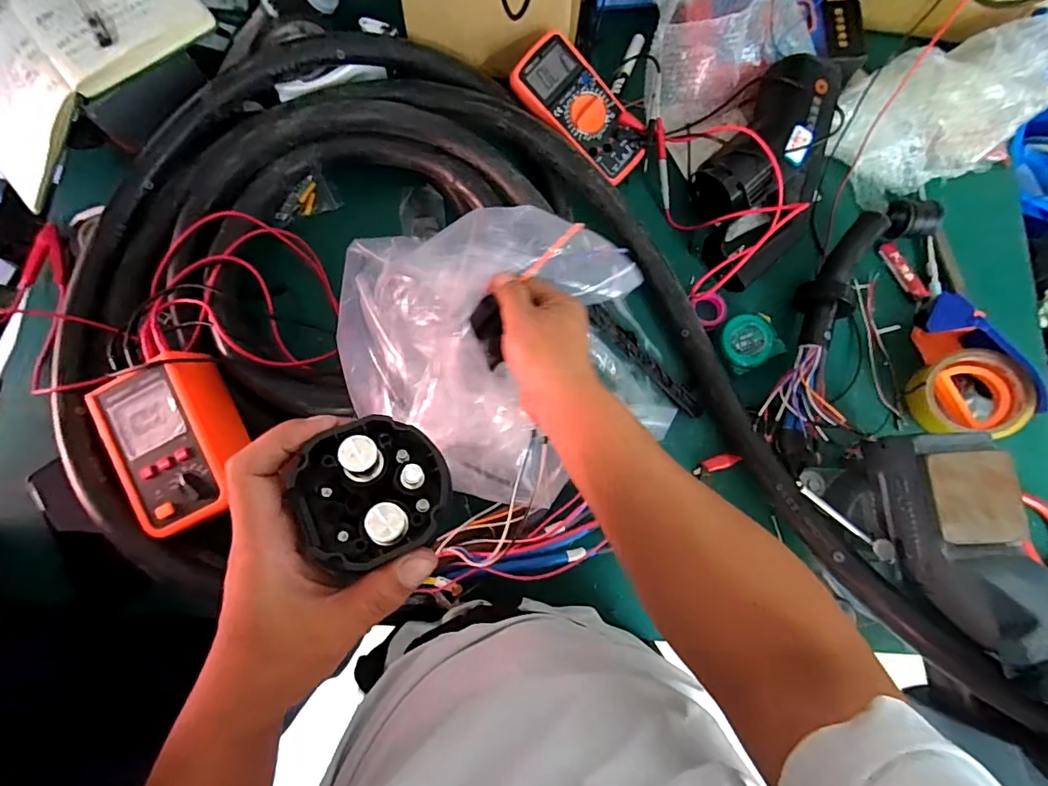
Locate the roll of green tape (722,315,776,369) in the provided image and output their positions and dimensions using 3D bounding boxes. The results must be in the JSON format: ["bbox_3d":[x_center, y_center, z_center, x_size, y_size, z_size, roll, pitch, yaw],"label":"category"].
[{"bbox_3d":[0.252,-0.058,0.542,0.055,0.012,0.056,-8,79,-3],"label":"roll of green tape"}]

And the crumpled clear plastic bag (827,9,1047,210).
[{"bbox_3d":[0.508,-0.341,0.587,0.280,0.074,0.150,-23,81,-6],"label":"crumpled clear plastic bag"}]

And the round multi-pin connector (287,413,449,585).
[{"bbox_3d":[-0.073,0.048,0.236,0.071,0.034,0.064,-21,80,-5],"label":"round multi-pin connector"}]

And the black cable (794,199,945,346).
[{"bbox_3d":[0.384,-0.151,0.565,0.235,0.045,0.075,-42,83,-8],"label":"black cable"}]

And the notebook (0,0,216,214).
[{"bbox_3d":[-0.470,-0.353,0.491,0.267,0.078,0.212,-42,83,-8],"label":"notebook"}]

